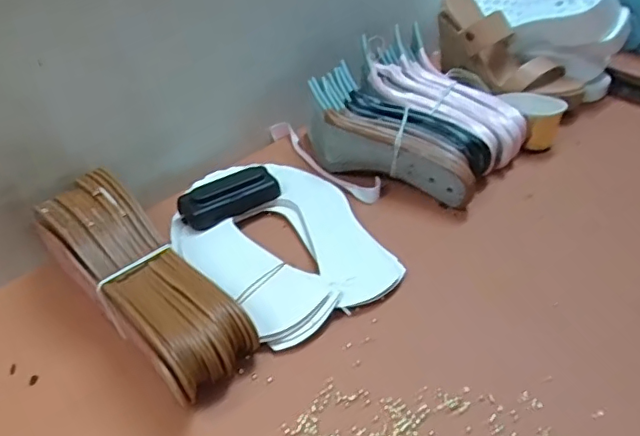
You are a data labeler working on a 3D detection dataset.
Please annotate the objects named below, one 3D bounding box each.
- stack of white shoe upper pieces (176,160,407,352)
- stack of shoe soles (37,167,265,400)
[{"bbox_3d":[-0.038,0.019,0.563,0.174,0.033,0.223,-24,45,-25],"label":"stack of white shoe upper pieces"},{"bbox_3d":[-0.156,0.057,0.482,0.084,0.084,0.239,-32,48,-32],"label":"stack of shoe soles"}]

